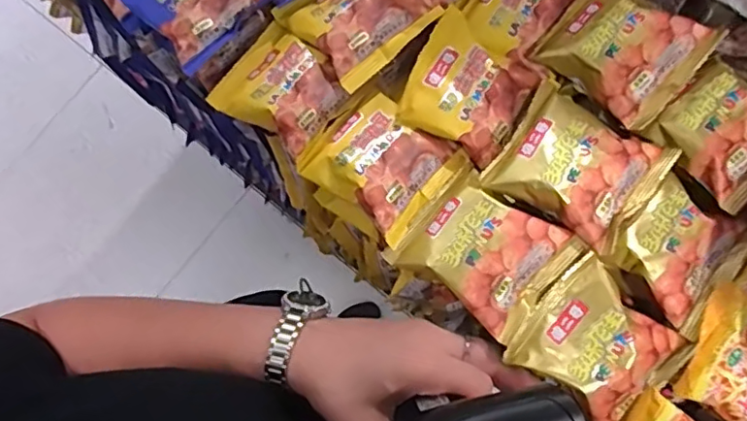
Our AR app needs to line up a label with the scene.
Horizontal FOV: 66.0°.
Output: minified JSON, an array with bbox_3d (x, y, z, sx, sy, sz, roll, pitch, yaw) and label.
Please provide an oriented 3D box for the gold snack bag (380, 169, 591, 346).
[{"bbox_3d":[0.071,0.026,0.365,0.092,0.023,0.078,38,85,12],"label":"gold snack bag"}]

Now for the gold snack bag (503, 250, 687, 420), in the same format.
[{"bbox_3d":[0.136,0.083,0.350,0.081,0.023,0.077,41,86,12],"label":"gold snack bag"}]

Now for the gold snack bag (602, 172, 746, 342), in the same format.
[{"bbox_3d":[0.192,0.022,0.362,0.076,0.022,0.078,36,85,12],"label":"gold snack bag"}]

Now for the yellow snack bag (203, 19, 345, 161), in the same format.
[{"bbox_3d":[-0.062,-0.084,0.396,0.083,0.018,0.071,36,85,12],"label":"yellow snack bag"}]

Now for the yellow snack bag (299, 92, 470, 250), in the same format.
[{"bbox_3d":[0.007,-0.032,0.381,0.083,0.017,0.078,37,85,12],"label":"yellow snack bag"}]

